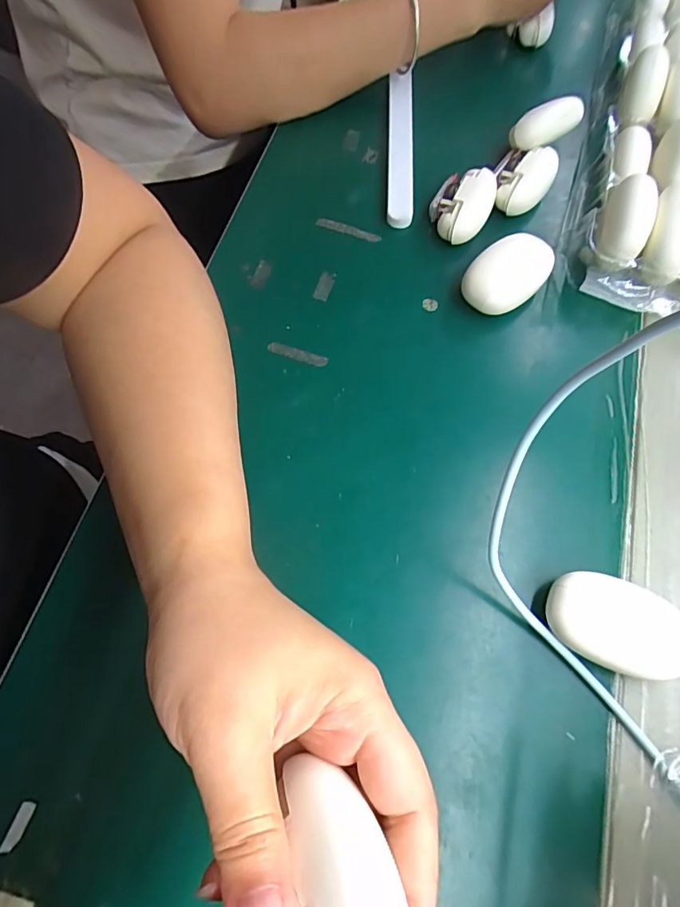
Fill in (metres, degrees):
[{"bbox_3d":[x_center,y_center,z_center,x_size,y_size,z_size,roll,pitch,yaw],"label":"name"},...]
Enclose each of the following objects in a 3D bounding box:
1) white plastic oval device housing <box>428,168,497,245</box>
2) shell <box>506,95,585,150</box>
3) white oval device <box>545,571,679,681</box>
[{"bbox_3d":[0.088,-0.179,0.361,0.040,0.028,0.062,23,69,6],"label":"white plastic oval device housing"},{"bbox_3d":[0.161,-0.255,0.378,0.064,0.017,0.022,-29,73,-13],"label":"shell"},{"bbox_3d":[0.140,0.088,0.255,0.067,0.026,0.043,17,69,4],"label":"white oval device"}]

